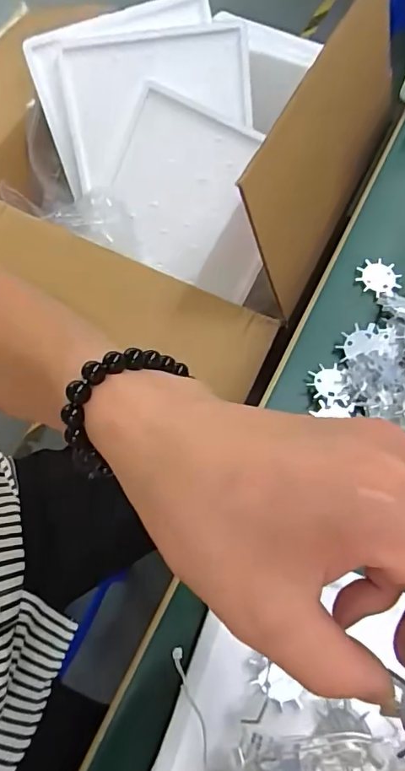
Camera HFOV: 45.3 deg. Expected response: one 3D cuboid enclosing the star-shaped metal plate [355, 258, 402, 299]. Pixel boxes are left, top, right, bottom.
[{"bbox_3d":[0.158,-0.097,0.434,0.038,0.005,0.036,39,71,12],"label":"star-shaped metal plate"}]

